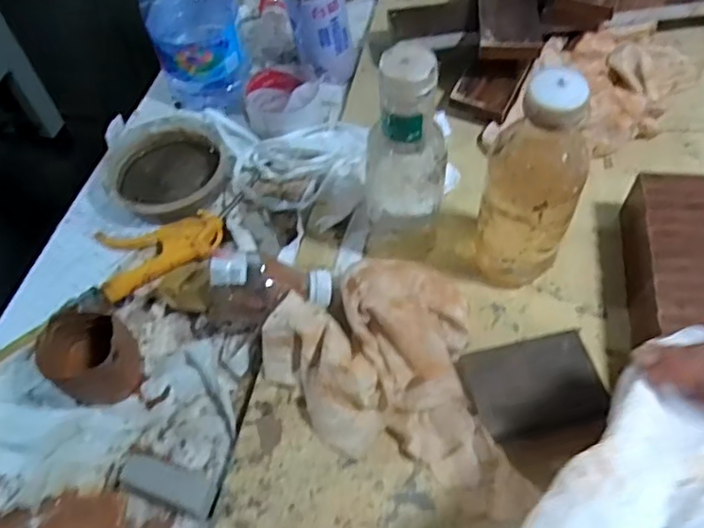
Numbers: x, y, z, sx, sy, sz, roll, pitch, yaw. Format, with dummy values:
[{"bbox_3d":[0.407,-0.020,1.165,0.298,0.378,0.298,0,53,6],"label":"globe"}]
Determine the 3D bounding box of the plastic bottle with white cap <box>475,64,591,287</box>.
[{"bbox_3d":[0.139,-0.061,0.480,0.078,0.209,0.069,20,60,16],"label":"plastic bottle with white cap"}]

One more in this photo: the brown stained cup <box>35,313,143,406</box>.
[{"bbox_3d":[-0.210,0.075,0.499,0.070,0.066,0.064,-2,58,2],"label":"brown stained cup"}]

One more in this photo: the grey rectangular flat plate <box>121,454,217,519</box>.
[{"bbox_3d":[-0.137,0.164,0.458,0.079,0.010,0.026,16,60,13],"label":"grey rectangular flat plate"}]

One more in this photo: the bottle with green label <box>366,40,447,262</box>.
[{"bbox_3d":[0.047,-0.072,0.495,0.071,0.204,0.062,3,58,5],"label":"bottle with green label"}]

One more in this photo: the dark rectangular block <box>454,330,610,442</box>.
[{"bbox_3d":[0.140,0.098,0.480,0.100,0.031,0.072,-12,58,-4],"label":"dark rectangular block"}]

